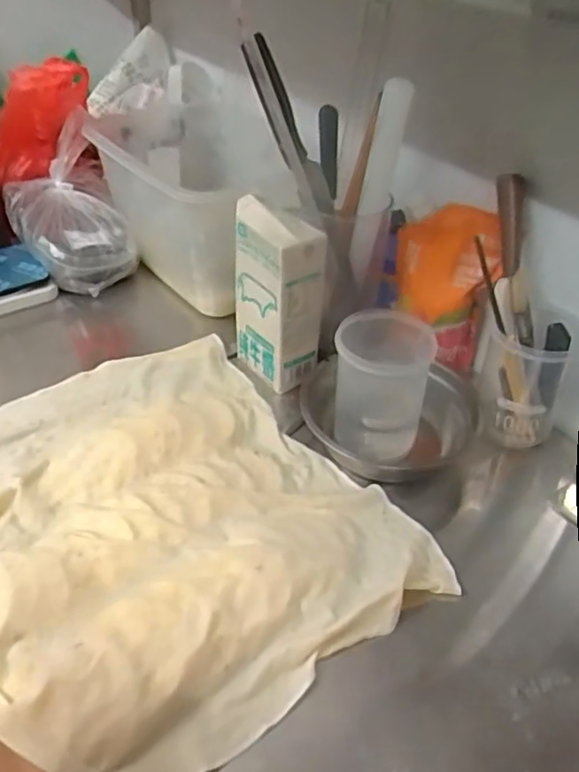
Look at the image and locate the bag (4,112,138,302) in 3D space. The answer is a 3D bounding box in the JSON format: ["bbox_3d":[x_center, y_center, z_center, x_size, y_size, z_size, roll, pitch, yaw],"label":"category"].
[{"bbox_3d":[-0.319,-0.262,0.891,0.136,0.173,0.192,-27,48,-29],"label":"bag"}]

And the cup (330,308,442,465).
[{"bbox_3d":[0.093,0.006,0.643,0.090,0.131,0.085,0,40,0],"label":"cup"}]

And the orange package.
[{"bbox_3d":[0.175,-0.135,0.691,0.111,0.133,0.020,15,42,16],"label":"orange package"}]

